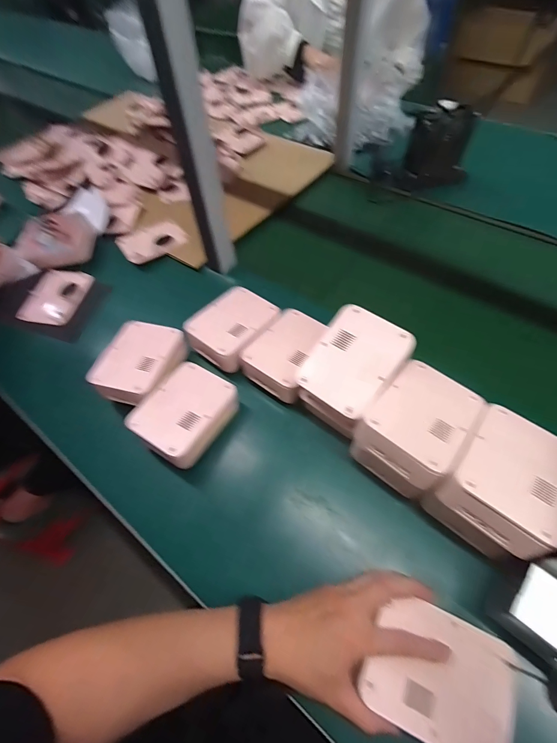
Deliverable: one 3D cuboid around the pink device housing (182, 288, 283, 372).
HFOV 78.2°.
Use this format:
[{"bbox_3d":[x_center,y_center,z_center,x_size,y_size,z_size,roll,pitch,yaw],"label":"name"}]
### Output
[{"bbox_3d":[-0.072,-0.070,0.546,0.106,0.044,0.138,29,65,20],"label":"pink device housing"}]

